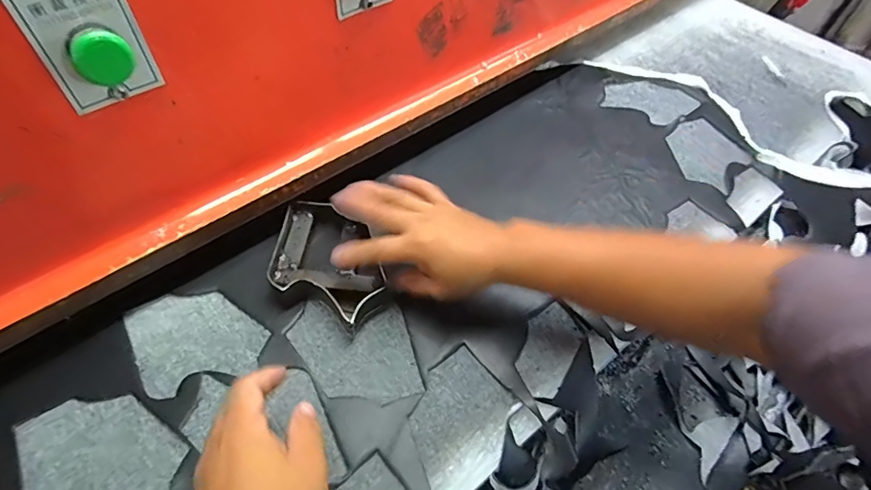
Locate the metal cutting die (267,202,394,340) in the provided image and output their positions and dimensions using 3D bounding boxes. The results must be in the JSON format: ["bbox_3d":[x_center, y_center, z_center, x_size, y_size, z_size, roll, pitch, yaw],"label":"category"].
[{"bbox_3d":[-0.109,0.019,0.477,0.101,0.031,0.149,-16,57,-15],"label":"metal cutting die"}]

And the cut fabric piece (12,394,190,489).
[{"bbox_3d":[-0.266,0.168,0.376,0.123,0.004,0.099,-9,55,-10],"label":"cut fabric piece"}]

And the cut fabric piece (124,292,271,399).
[{"bbox_3d":[-0.222,0.083,0.445,0.103,0.004,0.113,-28,60,-22],"label":"cut fabric piece"}]

